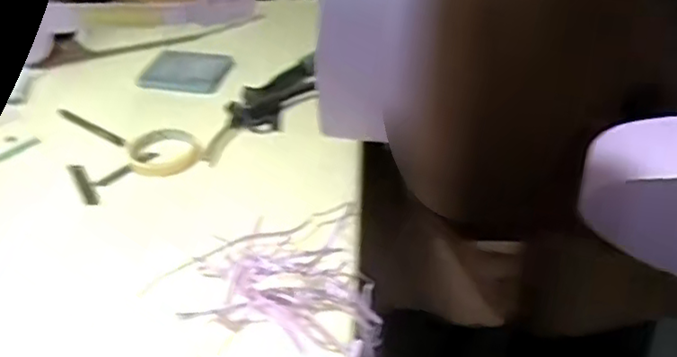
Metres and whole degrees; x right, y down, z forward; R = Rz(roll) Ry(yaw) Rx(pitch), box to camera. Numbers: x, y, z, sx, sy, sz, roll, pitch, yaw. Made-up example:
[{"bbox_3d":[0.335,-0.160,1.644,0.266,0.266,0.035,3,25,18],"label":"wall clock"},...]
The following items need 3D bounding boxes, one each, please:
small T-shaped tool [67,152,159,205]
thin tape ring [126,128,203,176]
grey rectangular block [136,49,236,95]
[{"bbox_3d":[-0.286,-0.012,0.861,0.104,0.014,0.093,-22,43,-24],"label":"small T-shaped tool"},{"bbox_3d":[-0.234,-0.041,0.897,0.096,0.020,0.102,-2,38,2],"label":"thin tape ring"},{"bbox_3d":[-0.239,-0.168,1.043,0.129,0.015,0.081,7,61,9],"label":"grey rectangular block"}]

